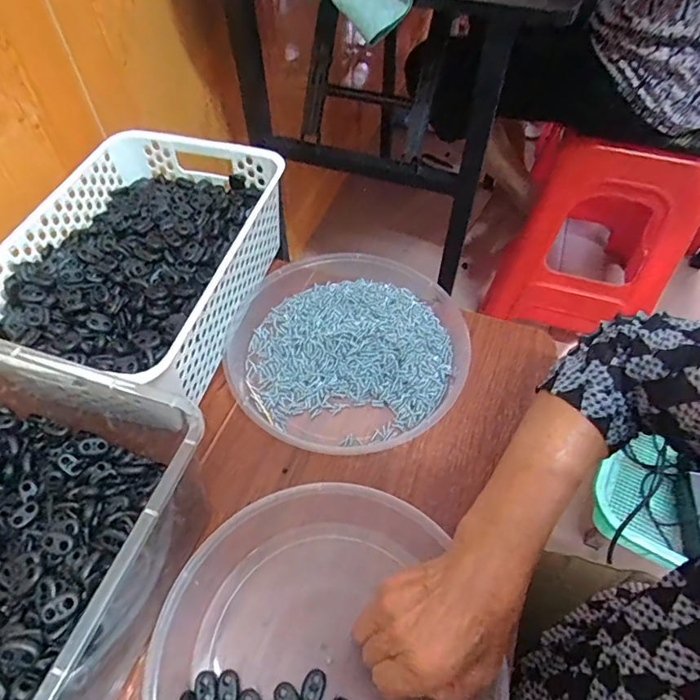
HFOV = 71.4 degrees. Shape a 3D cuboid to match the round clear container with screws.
[{"bbox_3d":[-0.005,-0.001,0.487,0.232,0.043,0.218,1,54,-1],"label":"round clear container with screws"}]

